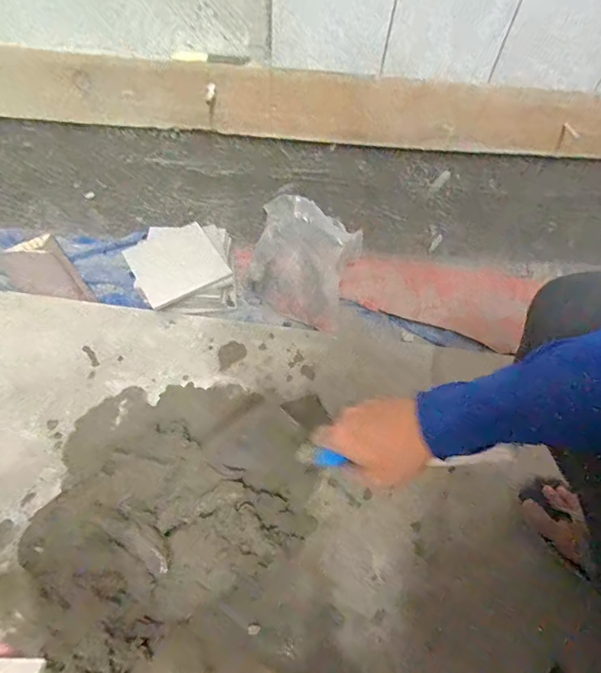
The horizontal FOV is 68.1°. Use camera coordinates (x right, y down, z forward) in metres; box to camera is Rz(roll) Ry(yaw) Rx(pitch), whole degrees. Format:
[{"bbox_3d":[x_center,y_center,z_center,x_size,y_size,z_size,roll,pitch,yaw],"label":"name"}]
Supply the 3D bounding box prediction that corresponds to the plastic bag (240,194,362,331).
[{"bbox_3d":[-0.009,-0.144,0.810,0.203,0.145,0.149,22,57,10],"label":"plastic bag"}]

